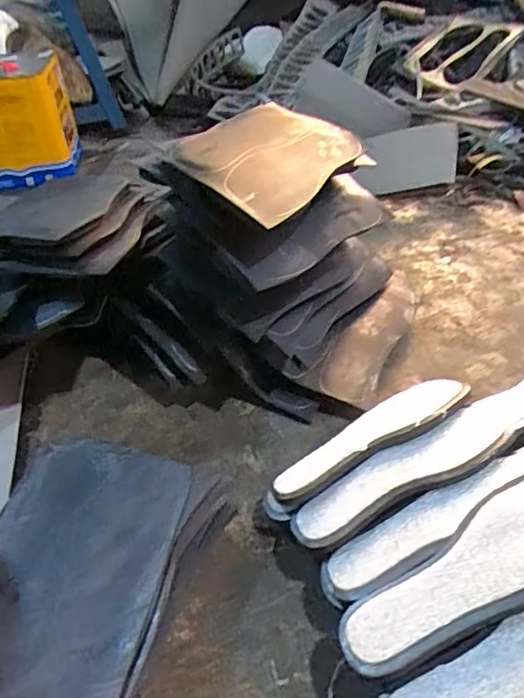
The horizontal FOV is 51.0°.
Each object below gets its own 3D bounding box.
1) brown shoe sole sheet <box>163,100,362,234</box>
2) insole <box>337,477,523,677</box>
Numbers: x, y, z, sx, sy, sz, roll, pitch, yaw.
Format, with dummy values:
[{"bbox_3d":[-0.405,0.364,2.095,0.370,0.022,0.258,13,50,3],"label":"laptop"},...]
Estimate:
[{"bbox_3d":[0.008,-0.252,0.708,0.178,0.061,0.281,20,46,25],"label":"brown shoe sole sheet"},{"bbox_3d":[0.172,0.180,0.445,0.239,0.018,0.083,-34,44,0],"label":"insole"}]

